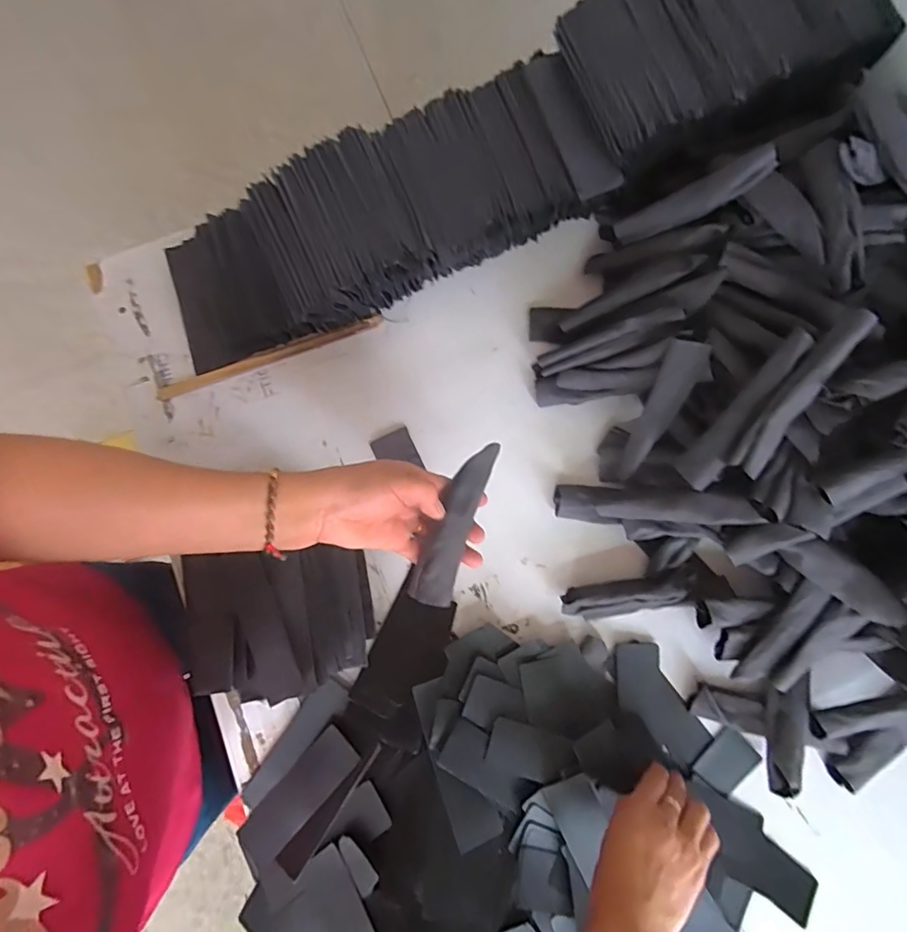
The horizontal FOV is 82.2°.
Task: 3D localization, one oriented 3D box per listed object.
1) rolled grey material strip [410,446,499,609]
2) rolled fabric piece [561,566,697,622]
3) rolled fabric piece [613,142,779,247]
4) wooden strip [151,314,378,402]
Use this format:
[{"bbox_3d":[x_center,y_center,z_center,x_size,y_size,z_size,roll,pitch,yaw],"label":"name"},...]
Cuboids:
[{"bbox_3d":[0.003,0.047,0.454,0.039,0.020,0.149,22,78,5],"label":"rolled grey material strip"},{"bbox_3d":[0.179,0.133,0.529,0.133,0.037,0.035,-11,80,-1],"label":"rolled fabric piece"},{"bbox_3d":[0.229,-0.256,0.505,0.147,0.016,0.028,-12,76,44],"label":"rolled fabric piece"},{"bbox_3d":[-0.212,-0.127,0.602,0.267,0.010,0.017,-19,80,-2],"label":"wooden strip"}]

